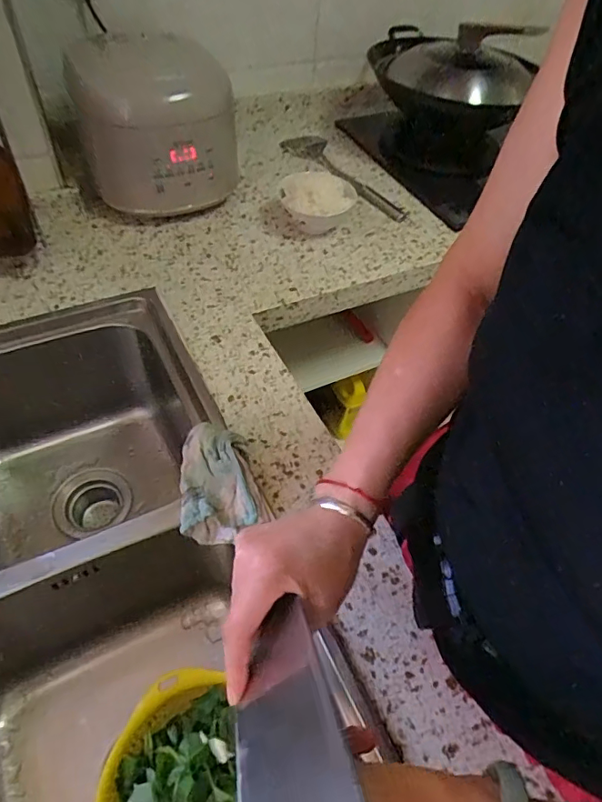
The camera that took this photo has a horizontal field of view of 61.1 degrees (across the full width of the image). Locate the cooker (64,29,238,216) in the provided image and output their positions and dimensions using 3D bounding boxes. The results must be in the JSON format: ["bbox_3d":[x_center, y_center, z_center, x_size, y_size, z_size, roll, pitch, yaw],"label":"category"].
[{"bbox_3d":[-0.234,-0.442,0.839,0.205,0.224,0.228,-25,58,-23],"label":"cooker"}]

